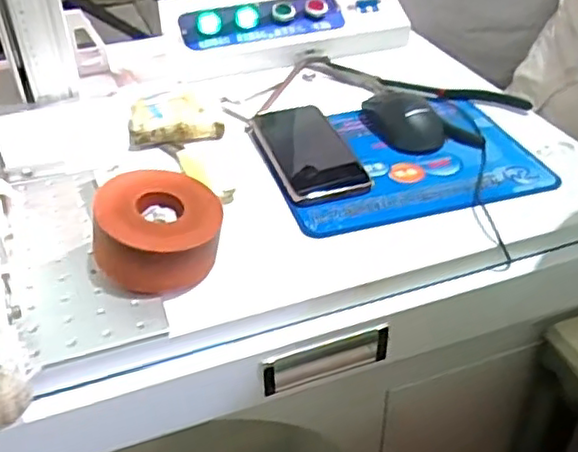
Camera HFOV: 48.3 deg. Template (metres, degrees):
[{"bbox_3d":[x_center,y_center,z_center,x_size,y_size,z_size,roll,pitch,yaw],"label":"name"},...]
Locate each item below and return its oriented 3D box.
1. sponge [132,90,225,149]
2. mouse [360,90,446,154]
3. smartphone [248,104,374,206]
[{"bbox_3d":[-0.122,-0.118,0.691,0.098,0.033,0.052,-3,37,-2],"label":"sponge"},{"bbox_3d":[0.120,-0.114,0.688,0.066,0.030,0.104,-14,39,-16],"label":"mouse"},{"bbox_3d":[0.019,-0.075,0.648,0.084,0.008,0.140,-19,52,-18],"label":"smartphone"}]

